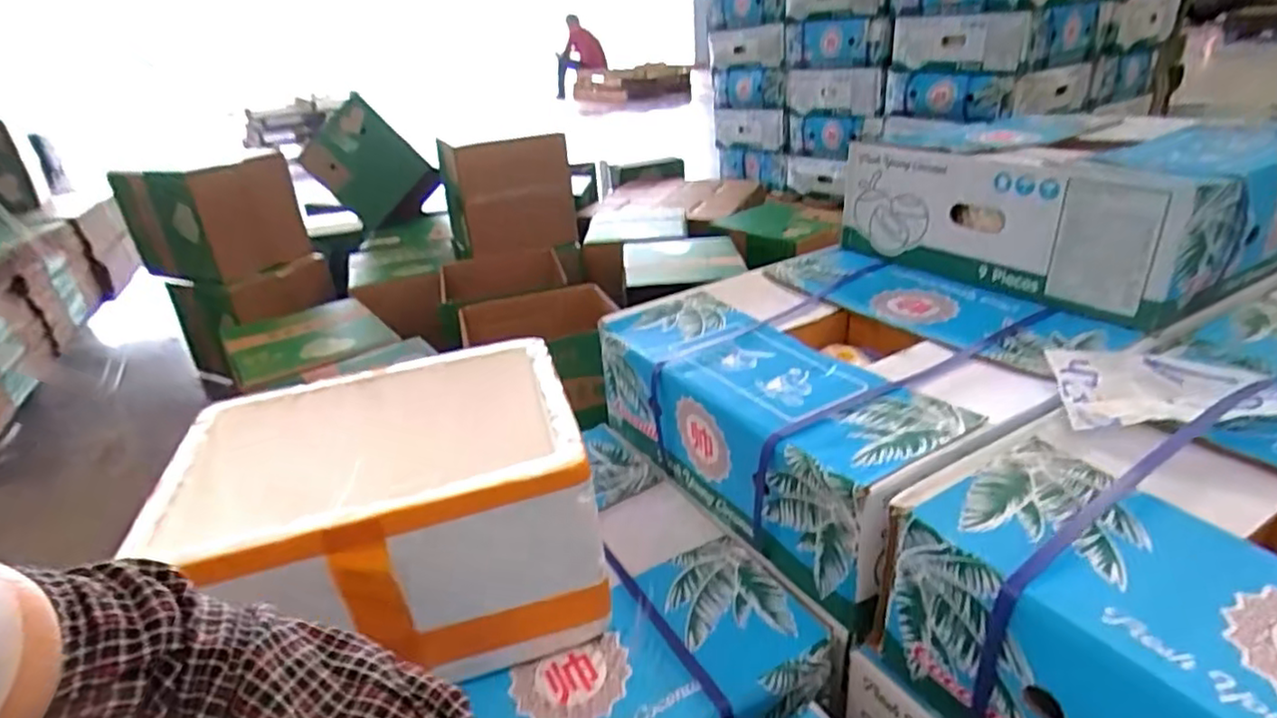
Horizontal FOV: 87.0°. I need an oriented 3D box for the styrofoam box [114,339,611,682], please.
[{"bbox_3d":[-0.228,0.152,0.638,0.344,0.198,0.257,-11,28,-11],"label":"styrofoam box"}]

